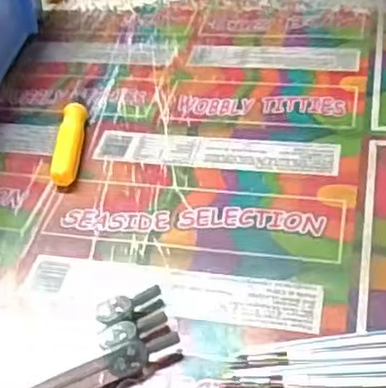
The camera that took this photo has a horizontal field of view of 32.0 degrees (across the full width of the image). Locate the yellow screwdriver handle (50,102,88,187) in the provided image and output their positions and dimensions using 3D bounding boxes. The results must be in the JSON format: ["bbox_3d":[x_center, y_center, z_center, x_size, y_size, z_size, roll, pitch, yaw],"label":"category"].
[{"bbox_3d":[-0.078,-0.031,0.429,0.015,0.017,0.068,-3,42,5],"label":"yellow screwdriver handle"}]

